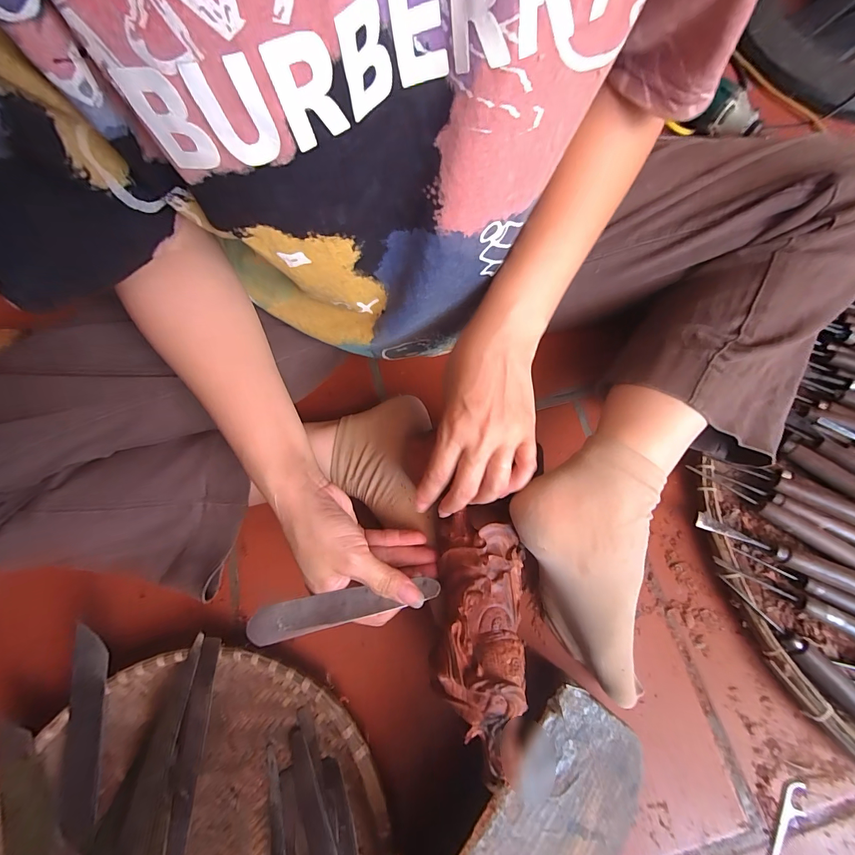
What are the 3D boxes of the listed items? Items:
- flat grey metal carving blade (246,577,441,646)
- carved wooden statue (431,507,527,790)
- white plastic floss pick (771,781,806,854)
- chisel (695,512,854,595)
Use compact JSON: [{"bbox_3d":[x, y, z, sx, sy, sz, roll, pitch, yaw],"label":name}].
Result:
[{"bbox_3d":[-0.057,0.129,0.269,0.132,0.006,0.023,-6,71,-15],"label":"flat grey metal carving blade"},{"bbox_3d":[0.040,0.150,0.279,0.066,0.039,0.165,-1,63,2],"label":"carved wooden statue"},{"bbox_3d":[0.300,0.331,0.308,0.014,0.004,0.070,32,76,12],"label":"white plastic floss pick"},{"bbox_3d":[0.351,0.126,0.350,0.182,0.016,0.018,23,74,10],"label":"chisel"}]

